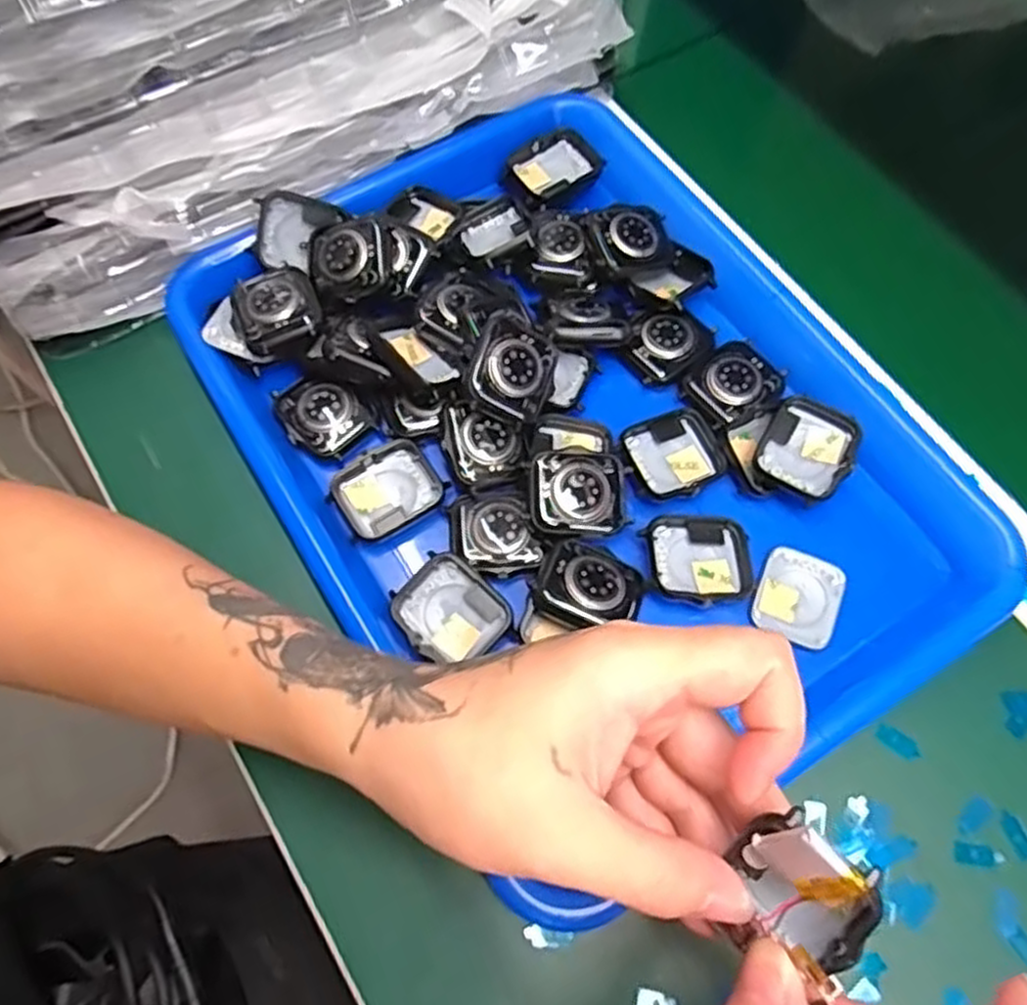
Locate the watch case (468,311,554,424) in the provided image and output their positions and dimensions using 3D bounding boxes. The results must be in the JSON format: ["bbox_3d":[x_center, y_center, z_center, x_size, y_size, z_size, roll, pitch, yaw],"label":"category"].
[{"bbox_3d":[0.000,-0.060,0.334,0.035,0.007,0.041,24,80,-15],"label":"watch case"}]

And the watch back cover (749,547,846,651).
[{"bbox_3d":[0.120,0.040,0.320,0.034,0.004,0.038,23,68,10],"label":"watch back cover"}]

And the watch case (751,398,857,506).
[{"bbox_3d":[0.129,-0.023,0.337,0.039,0.012,0.043,31,70,13],"label":"watch case"}]

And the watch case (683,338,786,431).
[{"bbox_3d":[0.104,-0.056,0.355,0.045,0.007,0.037,-41,72,-16],"label":"watch case"}]

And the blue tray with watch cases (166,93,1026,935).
[{"bbox_3d":[0.026,-0.034,0.340,0.252,0.042,0.324,-30,69,-13],"label":"blue tray with watch cases"}]

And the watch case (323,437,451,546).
[{"bbox_3d":[-0.055,-0.005,0.336,0.045,0.009,0.037,-31,69,-13],"label":"watch case"}]

